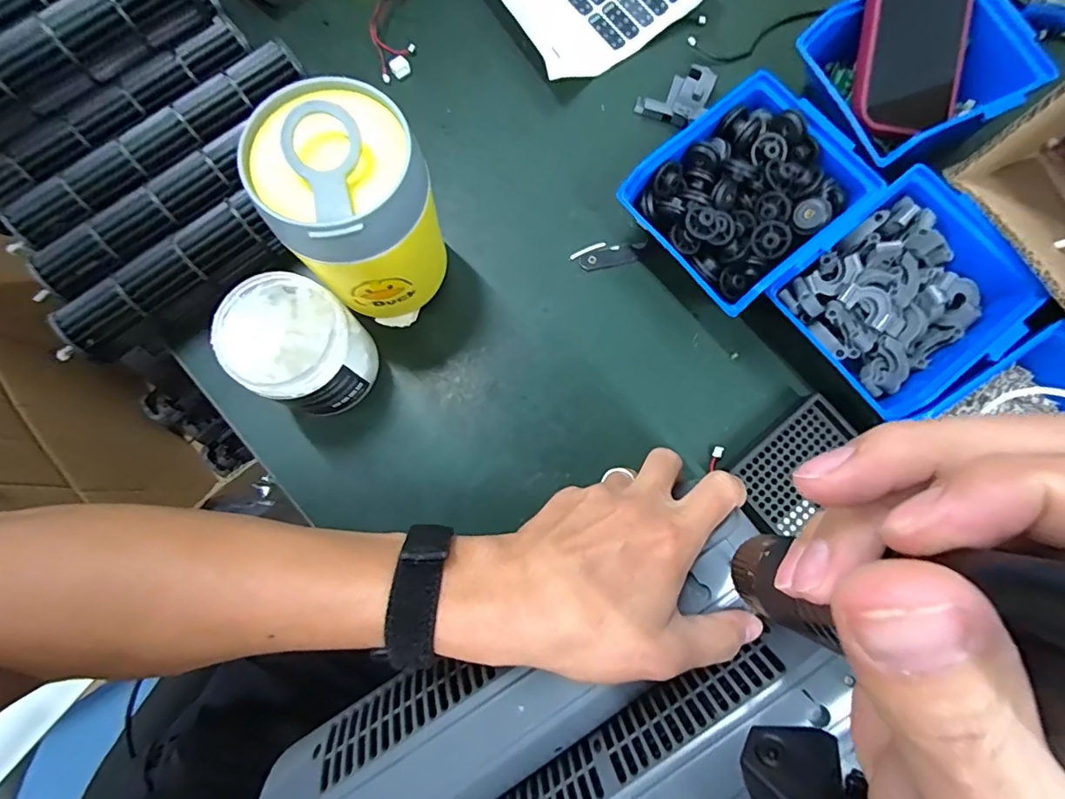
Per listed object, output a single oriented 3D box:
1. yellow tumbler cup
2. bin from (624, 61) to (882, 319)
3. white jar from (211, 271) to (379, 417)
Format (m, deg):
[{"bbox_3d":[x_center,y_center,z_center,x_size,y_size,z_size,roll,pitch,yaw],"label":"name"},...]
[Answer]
[{"bbox_3d":[-0.102,-0.108,0.314,0.086,0.152,0.083,0,79,0],"label":"yellow tumbler cup"},{"bbox_3d":[0.143,-0.136,0.359,0.130,0.066,0.114,-40,82,-7],"label":"bin"},{"bbox_3d":[-0.147,-0.033,0.331,0.074,0.078,0.072,0,79,0],"label":"white jar"}]

